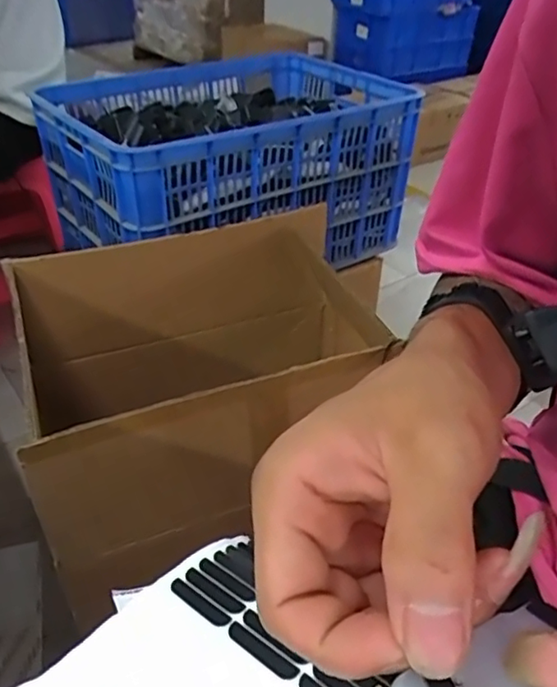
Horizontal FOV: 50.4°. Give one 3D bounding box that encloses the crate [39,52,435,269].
[{"bbox_3d":[-0.101,-0.335,1.095,0.553,0.260,0.426,-21,43,-28],"label":"crate"}]

